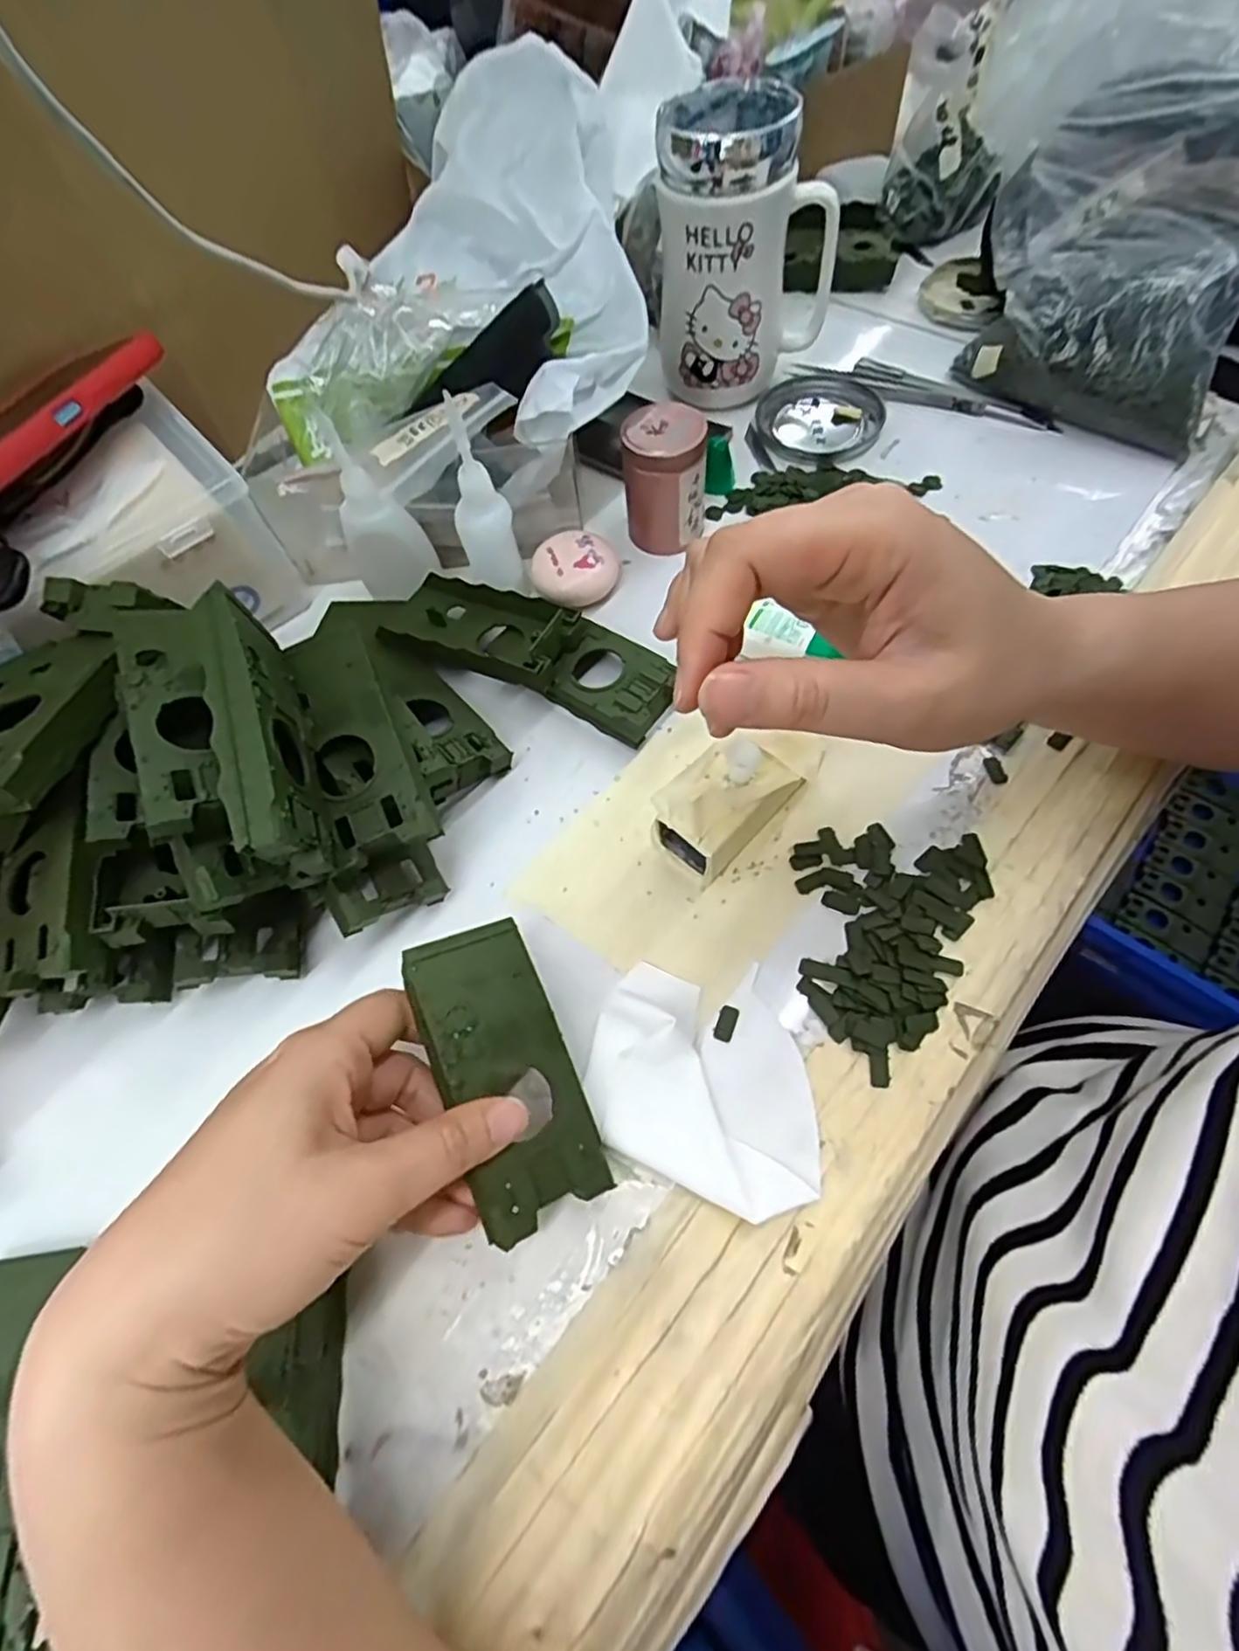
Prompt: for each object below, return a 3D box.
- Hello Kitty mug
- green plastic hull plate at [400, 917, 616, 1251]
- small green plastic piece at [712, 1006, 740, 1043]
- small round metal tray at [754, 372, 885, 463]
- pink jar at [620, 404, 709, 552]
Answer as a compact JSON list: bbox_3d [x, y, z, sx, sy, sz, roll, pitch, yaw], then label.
[{"bbox_3d":[0.075,-0.333,0.412,0.103,0.137,0.068,8,64,10],"label":"Hello Kitty mug"},{"bbox_3d":[-0.041,0.088,0.252,0.045,0.006,0.104,-16,73,-32],"label":"green plastic hull plate"},{"bbox_3d":[0.044,0.081,0.285,0.008,0.004,0.014,22,67,16],"label":"small green plastic piece"},{"bbox_3d":[0.128,-0.263,0.455,0.078,0.014,0.080,-2,62,5],"label":"small round metal tray"},{"bbox_3d":[0.026,-0.191,0.389,0.044,0.066,0.038,2,63,7],"label":"pink jar"}]

